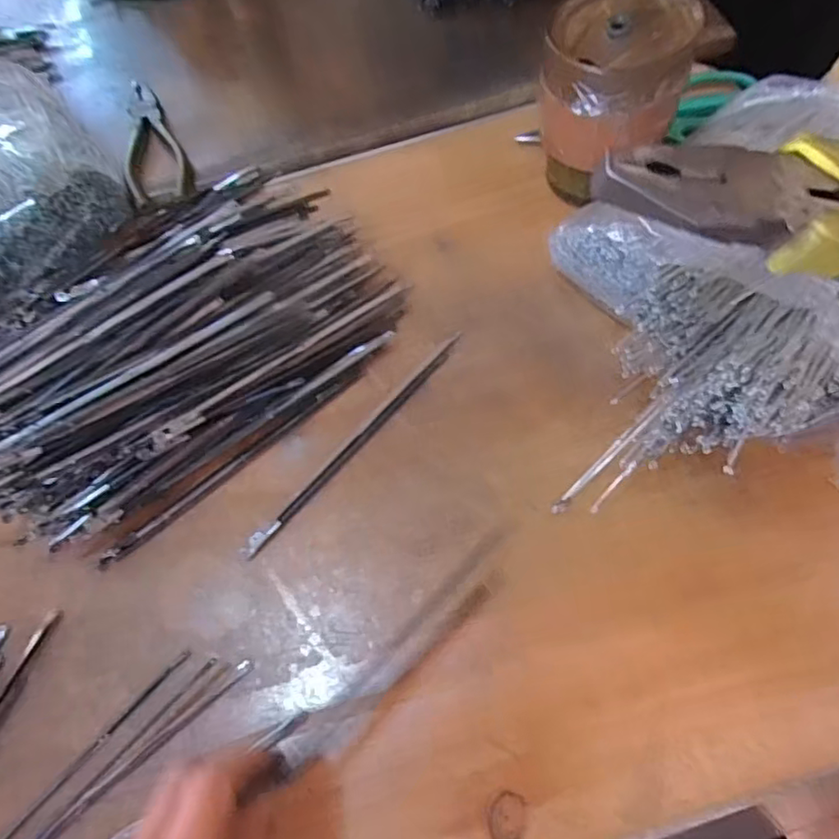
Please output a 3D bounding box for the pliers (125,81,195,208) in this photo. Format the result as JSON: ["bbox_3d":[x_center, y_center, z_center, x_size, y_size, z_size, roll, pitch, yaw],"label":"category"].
[{"bbox_3d":[-0.219,-0.231,0.473,0.046,0.011,0.163,-21,63,-5],"label":"pliers"}]

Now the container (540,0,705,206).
[{"bbox_3d":[0.120,-0.200,0.374,0.082,0.104,0.082,-2,64,5],"label":"container"}]

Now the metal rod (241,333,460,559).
[{"bbox_3d":[-0.036,0.011,0.353,0.008,0.004,0.184,37,73,21],"label":"metal rod"}]

